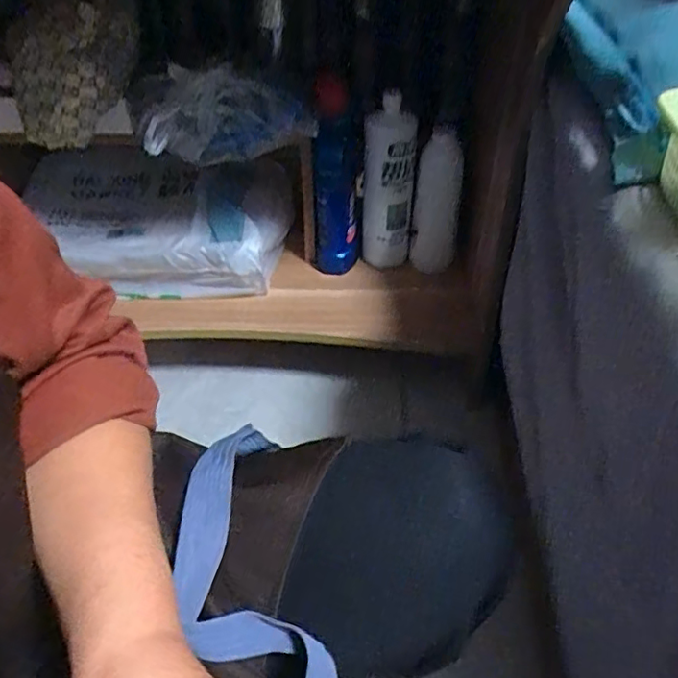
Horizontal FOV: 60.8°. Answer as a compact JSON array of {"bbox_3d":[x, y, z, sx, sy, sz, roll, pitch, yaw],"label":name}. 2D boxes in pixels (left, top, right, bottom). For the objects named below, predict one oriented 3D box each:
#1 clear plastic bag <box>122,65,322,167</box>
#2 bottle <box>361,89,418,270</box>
[{"bbox_3d":[-0.149,-0.285,0.728,0.231,0.110,0.088,2,44,3],"label":"clear plastic bag"},{"bbox_3d":[0.071,-0.220,0.833,0.071,0.248,0.064,2,44,3],"label":"bottle"}]

